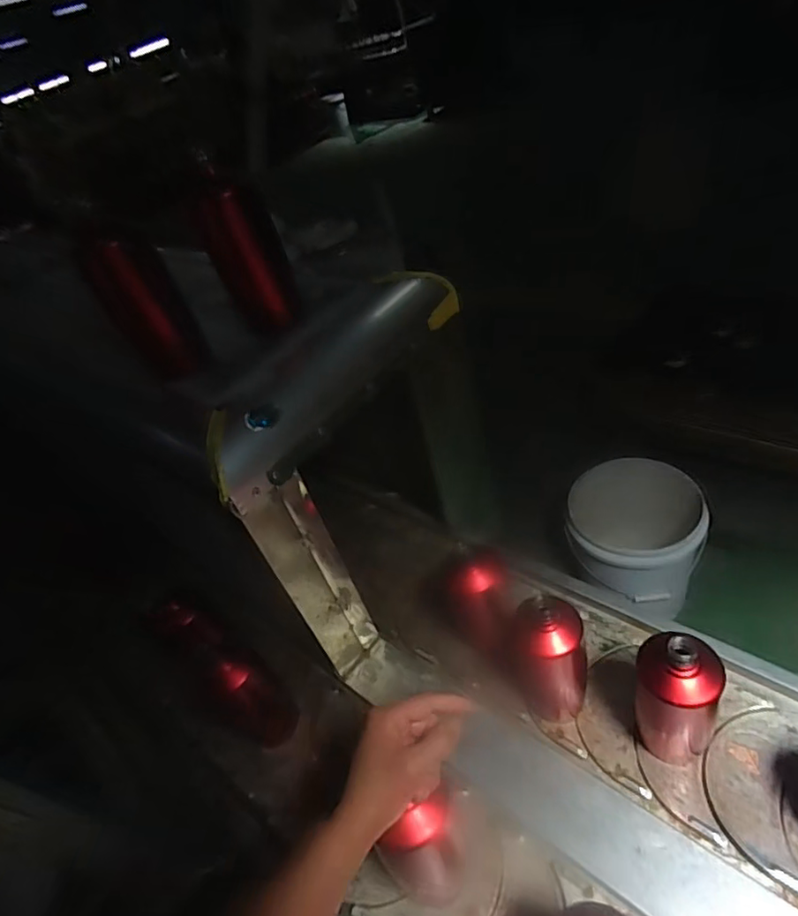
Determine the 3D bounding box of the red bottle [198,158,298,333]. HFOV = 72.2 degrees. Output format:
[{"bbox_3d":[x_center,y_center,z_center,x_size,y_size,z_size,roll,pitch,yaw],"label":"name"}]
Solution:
[{"bbox_3d":[-0.179,-0.249,0.655,0.059,0.197,0.061,7,41,32],"label":"red bottle"}]

